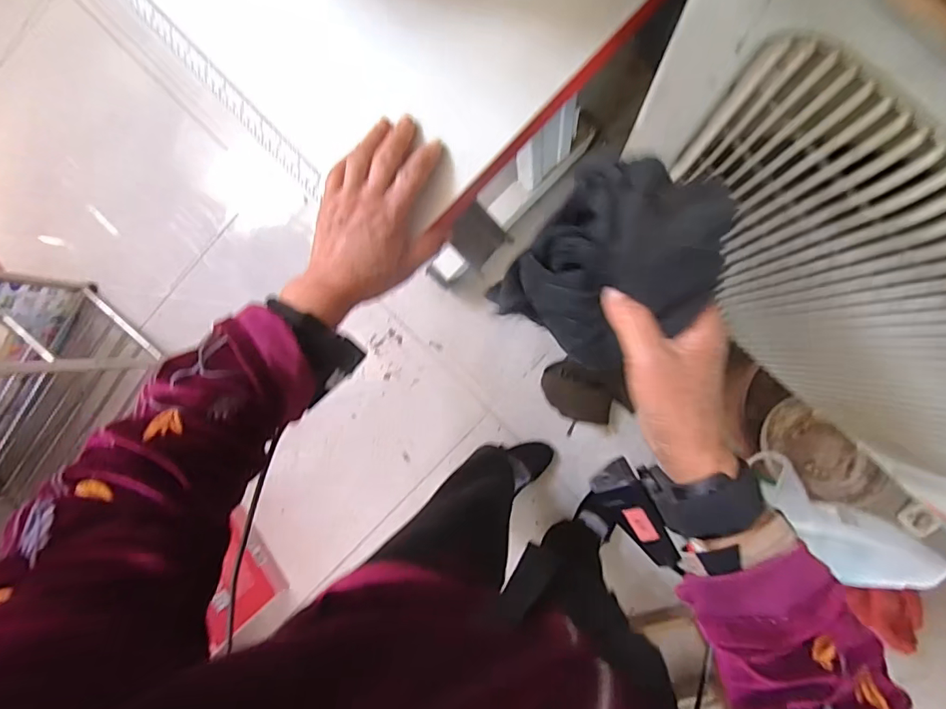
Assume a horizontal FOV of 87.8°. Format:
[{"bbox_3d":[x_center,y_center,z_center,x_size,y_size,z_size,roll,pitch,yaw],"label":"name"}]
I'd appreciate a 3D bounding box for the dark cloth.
[{"bbox_3d":[0.089,-0.063,0.319,0.114,0.089,0.127,33,95,8],"label":"dark cloth"}]

